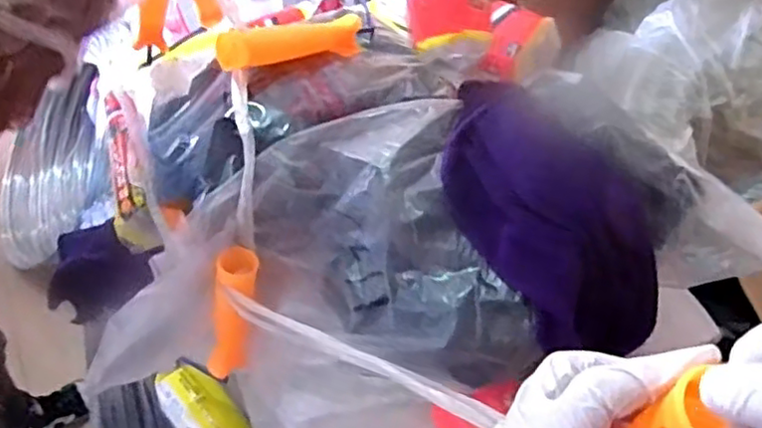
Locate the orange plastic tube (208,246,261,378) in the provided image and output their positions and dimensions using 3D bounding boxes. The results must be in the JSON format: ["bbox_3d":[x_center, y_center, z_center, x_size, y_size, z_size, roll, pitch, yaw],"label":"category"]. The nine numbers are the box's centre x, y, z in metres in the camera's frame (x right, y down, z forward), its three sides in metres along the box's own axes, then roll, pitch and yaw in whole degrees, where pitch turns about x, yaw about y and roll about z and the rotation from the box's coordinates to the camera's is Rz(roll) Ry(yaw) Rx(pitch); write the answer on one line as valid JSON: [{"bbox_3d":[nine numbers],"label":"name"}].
[{"bbox_3d":[-0.132,0.088,0.584,0.034,0.141,0.033,2,36,-16],"label":"orange plastic tube"}]

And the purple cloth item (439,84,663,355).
[{"bbox_3d":[0.126,-0.001,0.504,0.125,0.105,0.208,-27,59,-19],"label":"purple cloth item"}]

